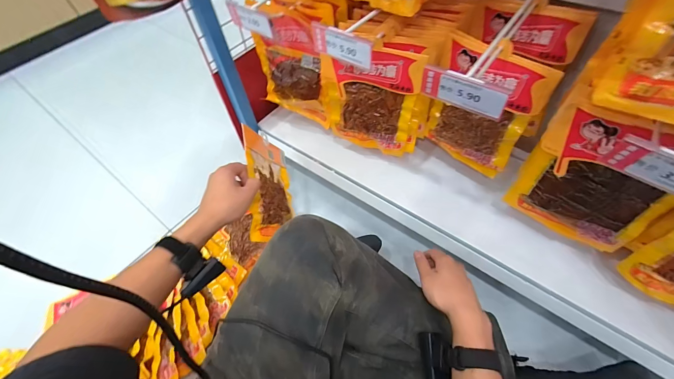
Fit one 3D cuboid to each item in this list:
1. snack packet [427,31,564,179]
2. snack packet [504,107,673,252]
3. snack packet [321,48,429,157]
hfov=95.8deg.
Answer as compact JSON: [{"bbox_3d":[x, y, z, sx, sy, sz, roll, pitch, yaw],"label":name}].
[{"bbox_3d":[0.243,-0.136,0.527,0.037,0.216,0.166,-36,60,-18],"label":"snack packet"},{"bbox_3d":[0.378,-0.010,0.444,0.173,0.224,0.033,28,59,21],"label":"snack packet"},{"bbox_3d":[0.058,-0.162,0.579,0.179,0.206,0.024,14,58,14],"label":"snack packet"}]

